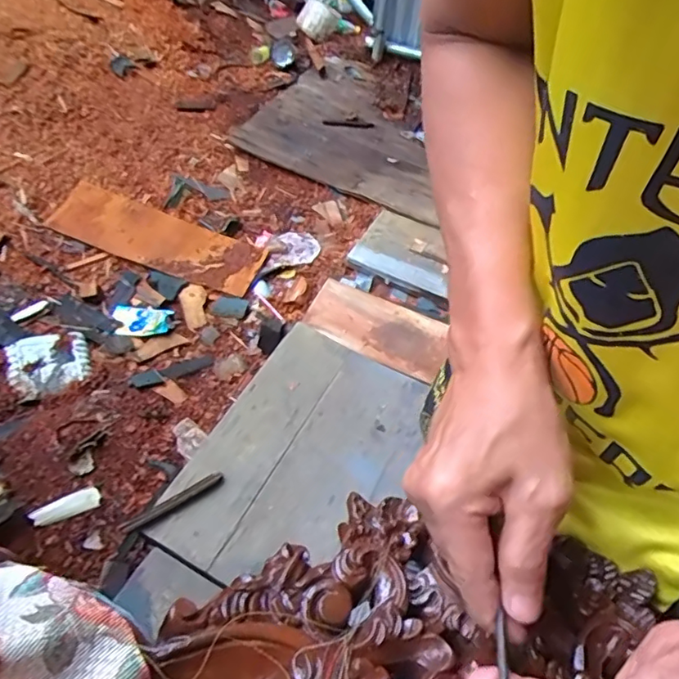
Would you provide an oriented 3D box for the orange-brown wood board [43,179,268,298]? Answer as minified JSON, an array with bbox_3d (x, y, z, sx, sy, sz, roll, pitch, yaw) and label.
[{"bbox_3d":[-0.549,-0.311,1.611,0.652,0.020,0.207,23,52,12],"label":"orange-brown wood board"}]

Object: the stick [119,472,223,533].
[{"bbox_3d":[-0.323,0.317,1.062,0.203,0.007,0.021,-25,78,-26],"label":"stick"}]

